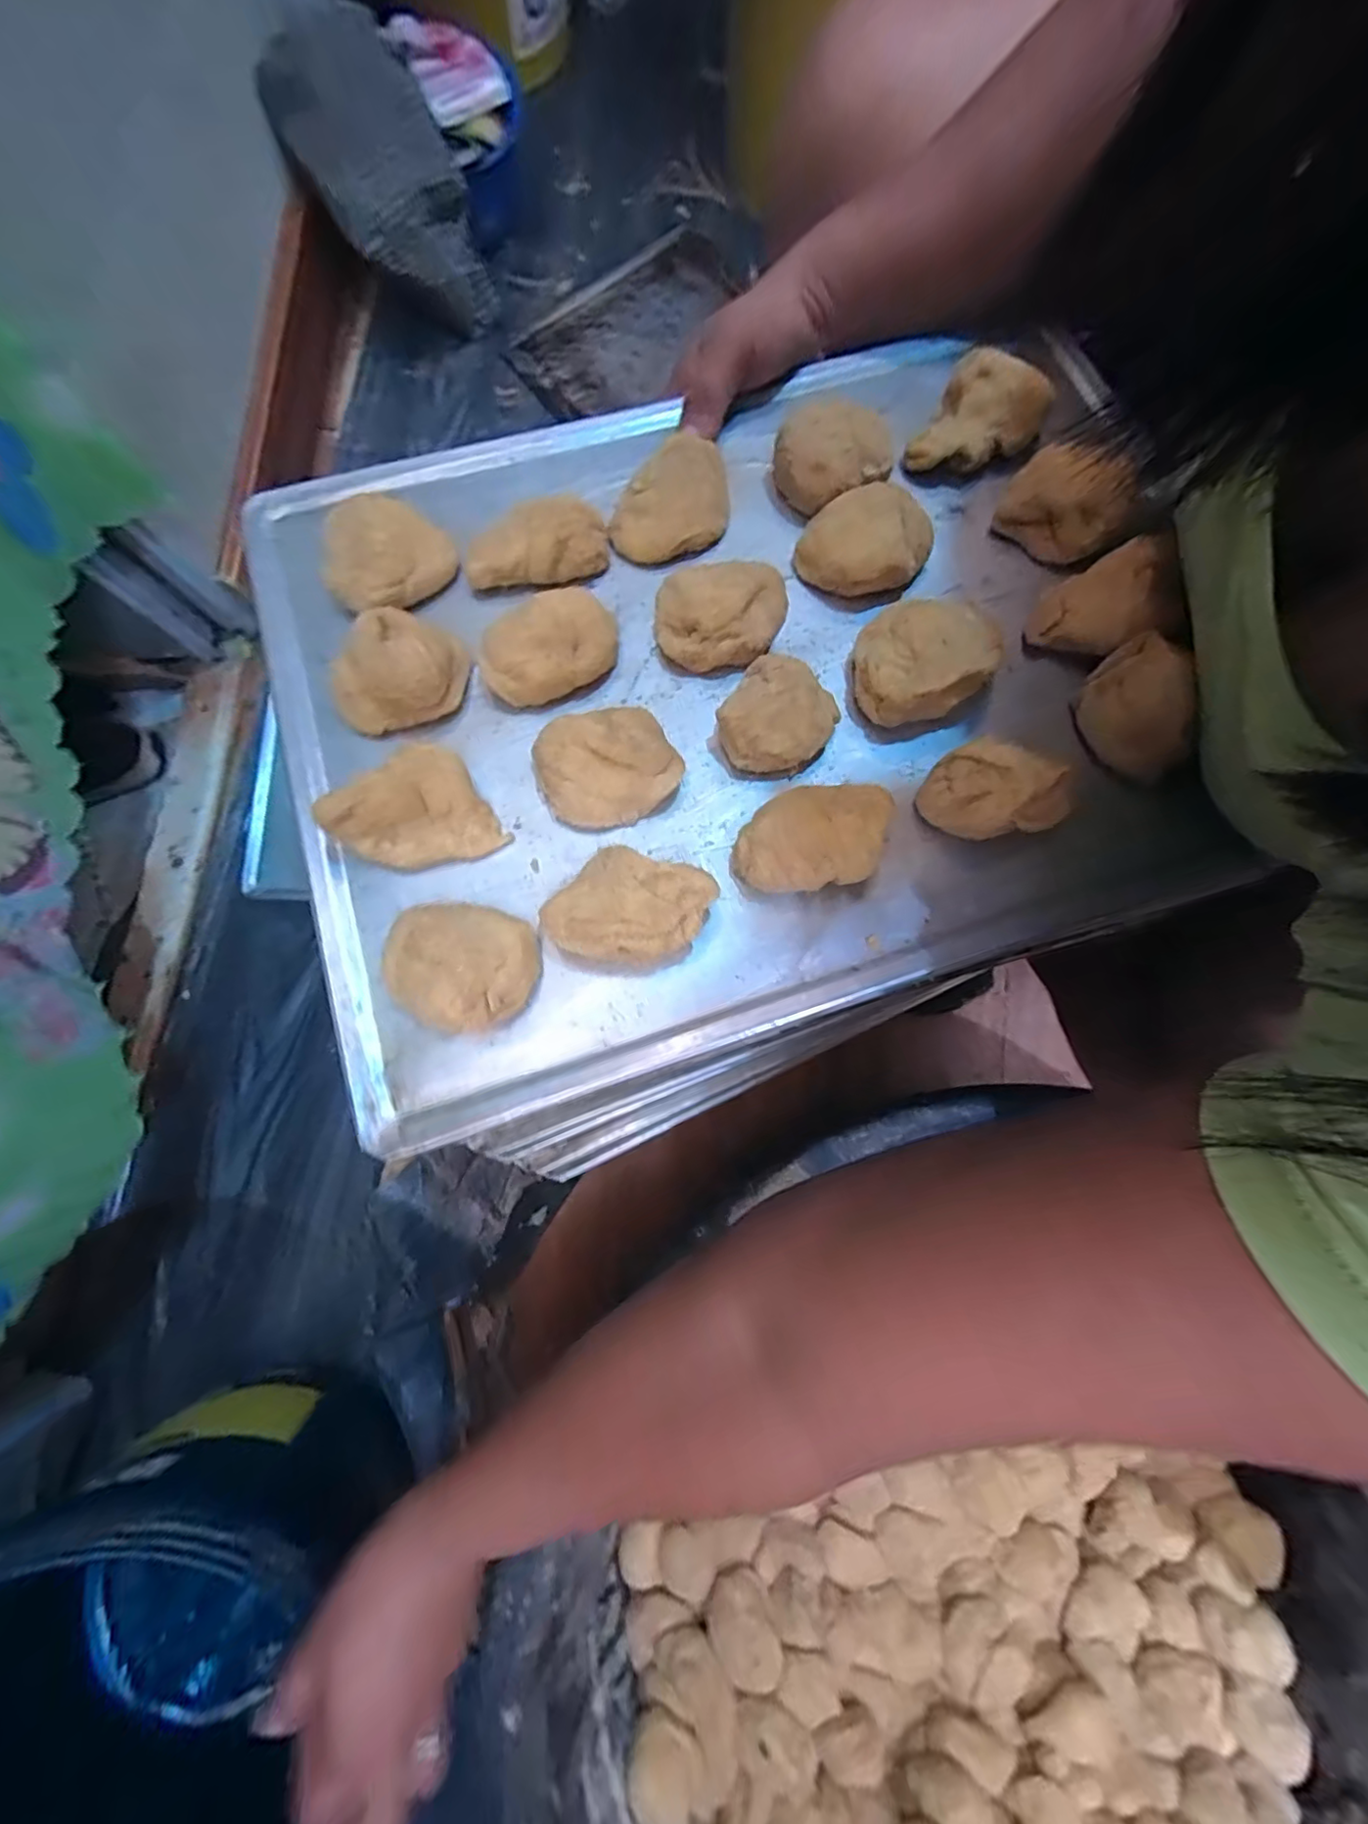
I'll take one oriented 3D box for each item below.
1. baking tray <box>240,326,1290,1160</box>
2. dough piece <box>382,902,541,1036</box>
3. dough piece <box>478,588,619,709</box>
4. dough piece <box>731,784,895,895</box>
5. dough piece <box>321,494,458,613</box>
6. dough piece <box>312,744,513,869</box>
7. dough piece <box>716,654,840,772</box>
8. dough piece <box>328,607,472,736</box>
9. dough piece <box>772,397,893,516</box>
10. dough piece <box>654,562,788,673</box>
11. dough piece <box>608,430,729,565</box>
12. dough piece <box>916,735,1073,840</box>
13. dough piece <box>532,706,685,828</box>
[{"bbox_3d":[0.026,-0.114,0.265,0.402,0.045,0.317,-17,80,-3],"label":"baking tray"},{"bbox_3d":[-0.085,0.019,0.226,0.056,0.026,0.047,21,80,4],"label":"dough piece"},{"bbox_3d":[-0.060,-0.117,0.265,0.060,0.025,0.032,-30,80,-5],"label":"dough piece"},{"bbox_3d":[0.052,-0.030,0.246,0.062,0.025,0.041,-8,79,-1],"label":"dough piece"},{"bbox_3d":[-0.136,-0.161,0.271,0.037,0.034,0.055,34,81,6],"label":"dough piece"},{"bbox_3d":[-0.110,-0.039,0.242,0.055,0.032,0.047,-33,81,-6],"label":"dough piece"},{"bbox_3d":[0.041,-0.083,0.261,0.043,0.027,0.048,34,81,7],"label":"dough piece"},{"bbox_3d":[-0.121,-0.102,0.256,0.041,0.032,0.055,31,81,6],"label":"dough piece"},{"bbox_3d":[0.073,-0.220,0.289,0.048,0.036,0.038,-19,80,-3],"label":"dough piece"},{"bbox_3d":[0.018,-0.138,0.277,0.062,0.021,0.047,-9,79,-1],"label":"dough piece"},{"bbox_3d":[-0.005,-0.196,0.288,0.062,0.027,0.038,-35,81,-6],"label":"dough piece"},{"bbox_3d":[0.131,-0.052,0.252,0.059,0.030,0.039,-9,79,-1],"label":"dough piece"},{"bbox_3d":[-0.033,-0.063,0.253,0.058,0.025,0.046,-20,80,-3],"label":"dough piece"}]

